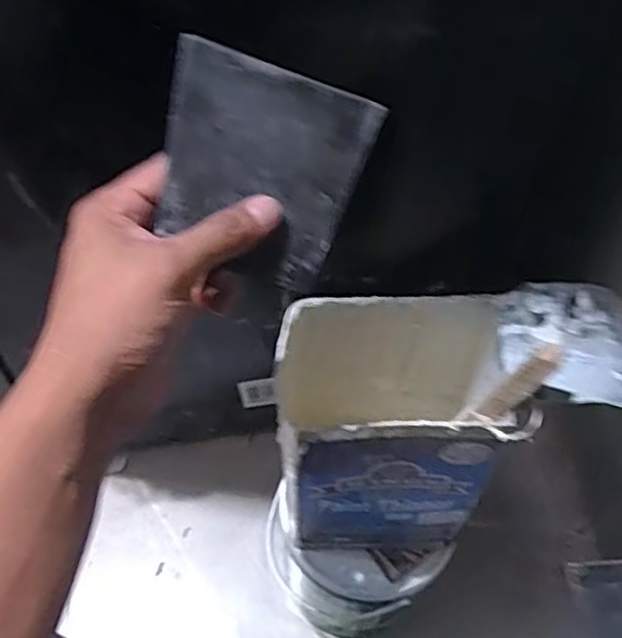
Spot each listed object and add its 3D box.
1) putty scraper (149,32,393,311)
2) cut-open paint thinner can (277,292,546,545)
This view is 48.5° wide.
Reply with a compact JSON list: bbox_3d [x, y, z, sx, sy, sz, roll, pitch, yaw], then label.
[{"bbox_3d":[-0.027,-0.072,0.332,0.096,0.005,0.100,21,93,-14],"label":"putty scraper"},{"bbox_3d":[0.056,0.090,0.557,0.161,0.224,0.121,2,56,-2],"label":"cut-open paint thinner can"}]

